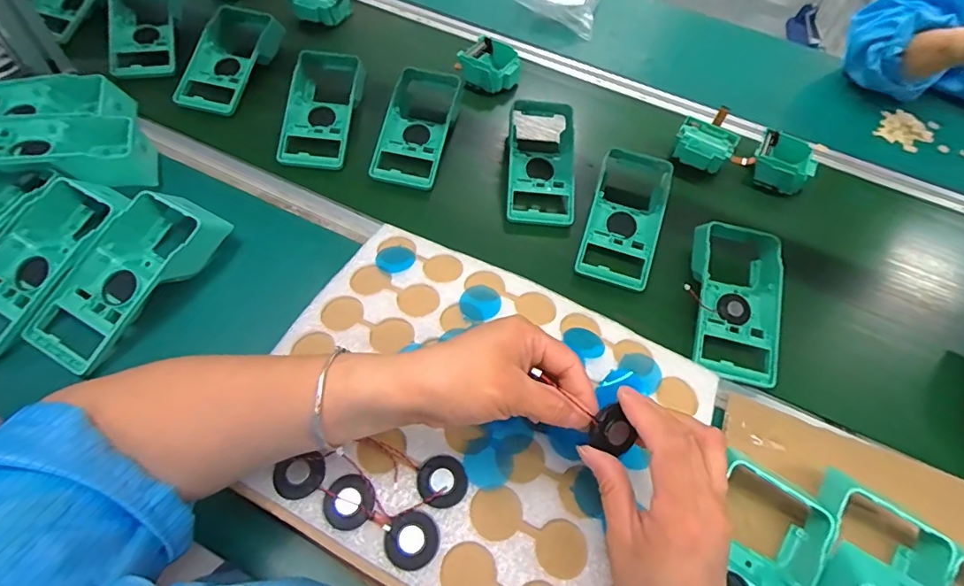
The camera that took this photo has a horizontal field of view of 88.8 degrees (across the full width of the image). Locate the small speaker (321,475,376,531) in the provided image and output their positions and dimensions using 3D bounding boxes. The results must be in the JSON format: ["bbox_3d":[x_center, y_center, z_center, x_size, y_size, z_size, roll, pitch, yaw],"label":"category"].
[{"bbox_3d":[-0.087,0.137,0.323,0.032,0.006,0.032,2,56,-3],"label":"small speaker"}]

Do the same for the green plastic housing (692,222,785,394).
[{"bbox_3d":[0.265,0.000,0.512,0.096,0.037,0.181,17,57,6],"label":"green plastic housing"}]

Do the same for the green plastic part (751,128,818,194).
[{"bbox_3d":[0.405,-0.174,0.660,0.073,0.036,0.078,29,59,14],"label":"green plastic part"}]

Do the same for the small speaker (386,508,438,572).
[{"bbox_3d":[-0.044,0.157,0.313,0.032,0.005,0.033,2,56,-3],"label":"small speaker"}]

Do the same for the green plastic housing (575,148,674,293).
[{"bbox_3d":[0.171,-0.096,0.575,0.087,0.048,0.196,19,57,7],"label":"green plastic housing"}]

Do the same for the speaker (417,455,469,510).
[{"bbox_3d":[-0.026,0.126,0.330,0.033,0.004,0.032,2,56,-3],"label":"speaker"}]

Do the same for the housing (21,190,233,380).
[{"bbox_3d":[-0.336,-0.018,0.467,0.084,0.051,0.184,29,60,13],"label":"housing"}]

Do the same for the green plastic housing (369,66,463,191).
[{"bbox_3d":[-0.082,-0.211,0.619,0.081,0.058,0.167,12,56,3],"label":"green plastic housing"}]

